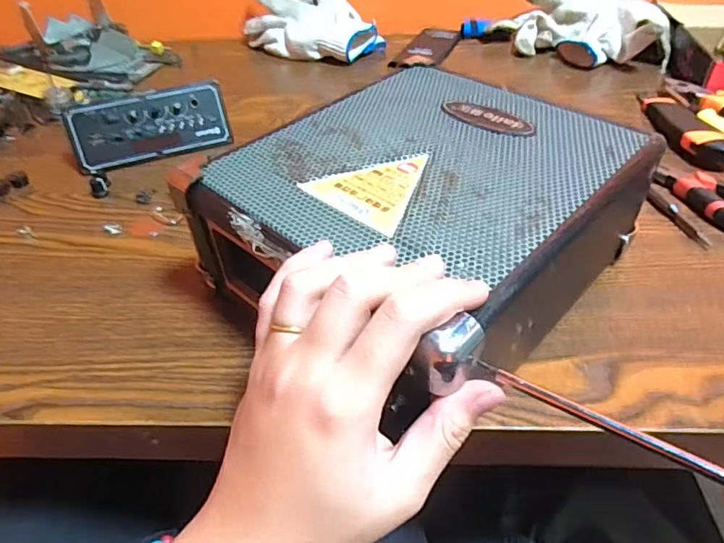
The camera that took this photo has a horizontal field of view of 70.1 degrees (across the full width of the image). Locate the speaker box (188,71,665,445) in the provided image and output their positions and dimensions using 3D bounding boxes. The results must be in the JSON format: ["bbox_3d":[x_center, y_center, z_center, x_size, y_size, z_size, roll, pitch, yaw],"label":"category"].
[{"bbox_3d":[0.039,-0.032,0.339,0.209,0.089,0.237,29,54,28],"label":"speaker box"}]

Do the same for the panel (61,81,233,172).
[{"bbox_3d":[-0.209,-0.144,0.513,0.147,0.062,0.017,-17,22,-18],"label":"panel"}]

